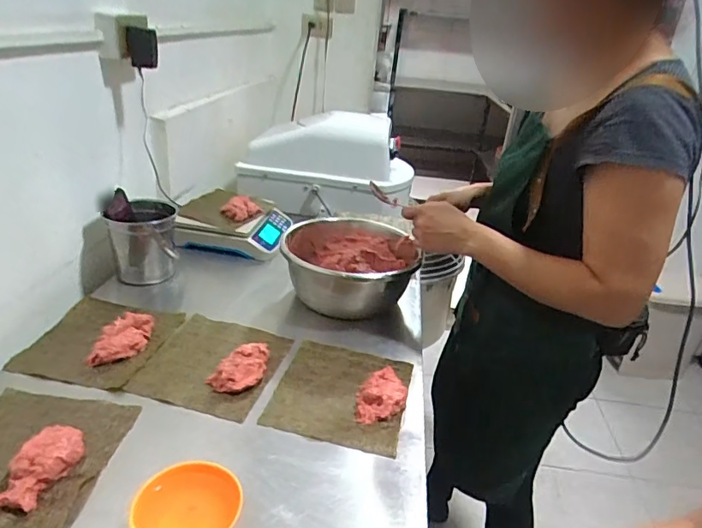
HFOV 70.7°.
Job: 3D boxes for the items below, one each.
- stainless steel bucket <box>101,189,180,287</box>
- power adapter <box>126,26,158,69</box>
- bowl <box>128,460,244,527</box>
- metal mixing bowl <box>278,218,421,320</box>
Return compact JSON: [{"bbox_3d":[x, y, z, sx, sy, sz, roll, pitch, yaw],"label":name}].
[{"bbox_3d":[-0.410,-0.055,0.974,0.128,0.138,0.143,-7,30,-24],"label":"stainless steel bucket"},{"bbox_3d":[-0.407,-0.423,0.967,0.054,0.071,0.026,-5,29,-20],"label":"power adapter"},{"bbox_3d":[-0.164,0.254,0.505,0.098,0.060,0.099,5,27,-2],"label":"bowl"},{"bbox_3d":[-0.007,0.009,0.971,0.239,0.116,0.256,5,27,-2],"label":"metal mixing bowl"}]

